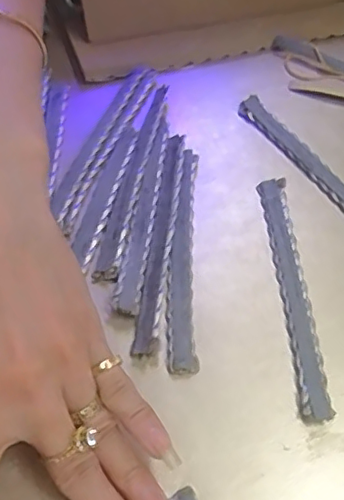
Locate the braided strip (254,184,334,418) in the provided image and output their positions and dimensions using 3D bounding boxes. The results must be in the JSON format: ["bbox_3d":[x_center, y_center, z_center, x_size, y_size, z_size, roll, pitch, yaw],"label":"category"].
[{"bbox_3d":[0.061,0.020,0.293,0.014,0.007,0.132,-3,58,-4],"label":"braided strip"}]

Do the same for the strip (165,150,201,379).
[{"bbox_3d":[0.005,0.002,0.301,0.015,0.007,0.129,1,57,-1],"label":"strip"}]

